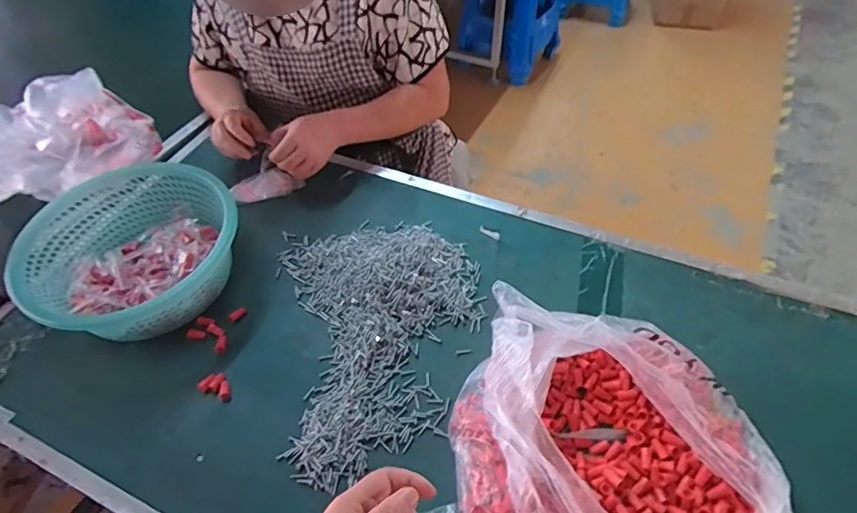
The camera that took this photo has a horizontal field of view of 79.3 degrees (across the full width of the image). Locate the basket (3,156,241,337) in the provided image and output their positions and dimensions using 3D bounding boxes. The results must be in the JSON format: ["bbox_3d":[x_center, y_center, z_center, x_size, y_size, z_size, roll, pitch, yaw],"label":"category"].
[{"bbox_3d":[-0.398,-0.003,0.713,0.274,0.118,0.268,-35,57,-24],"label":"basket"}]

